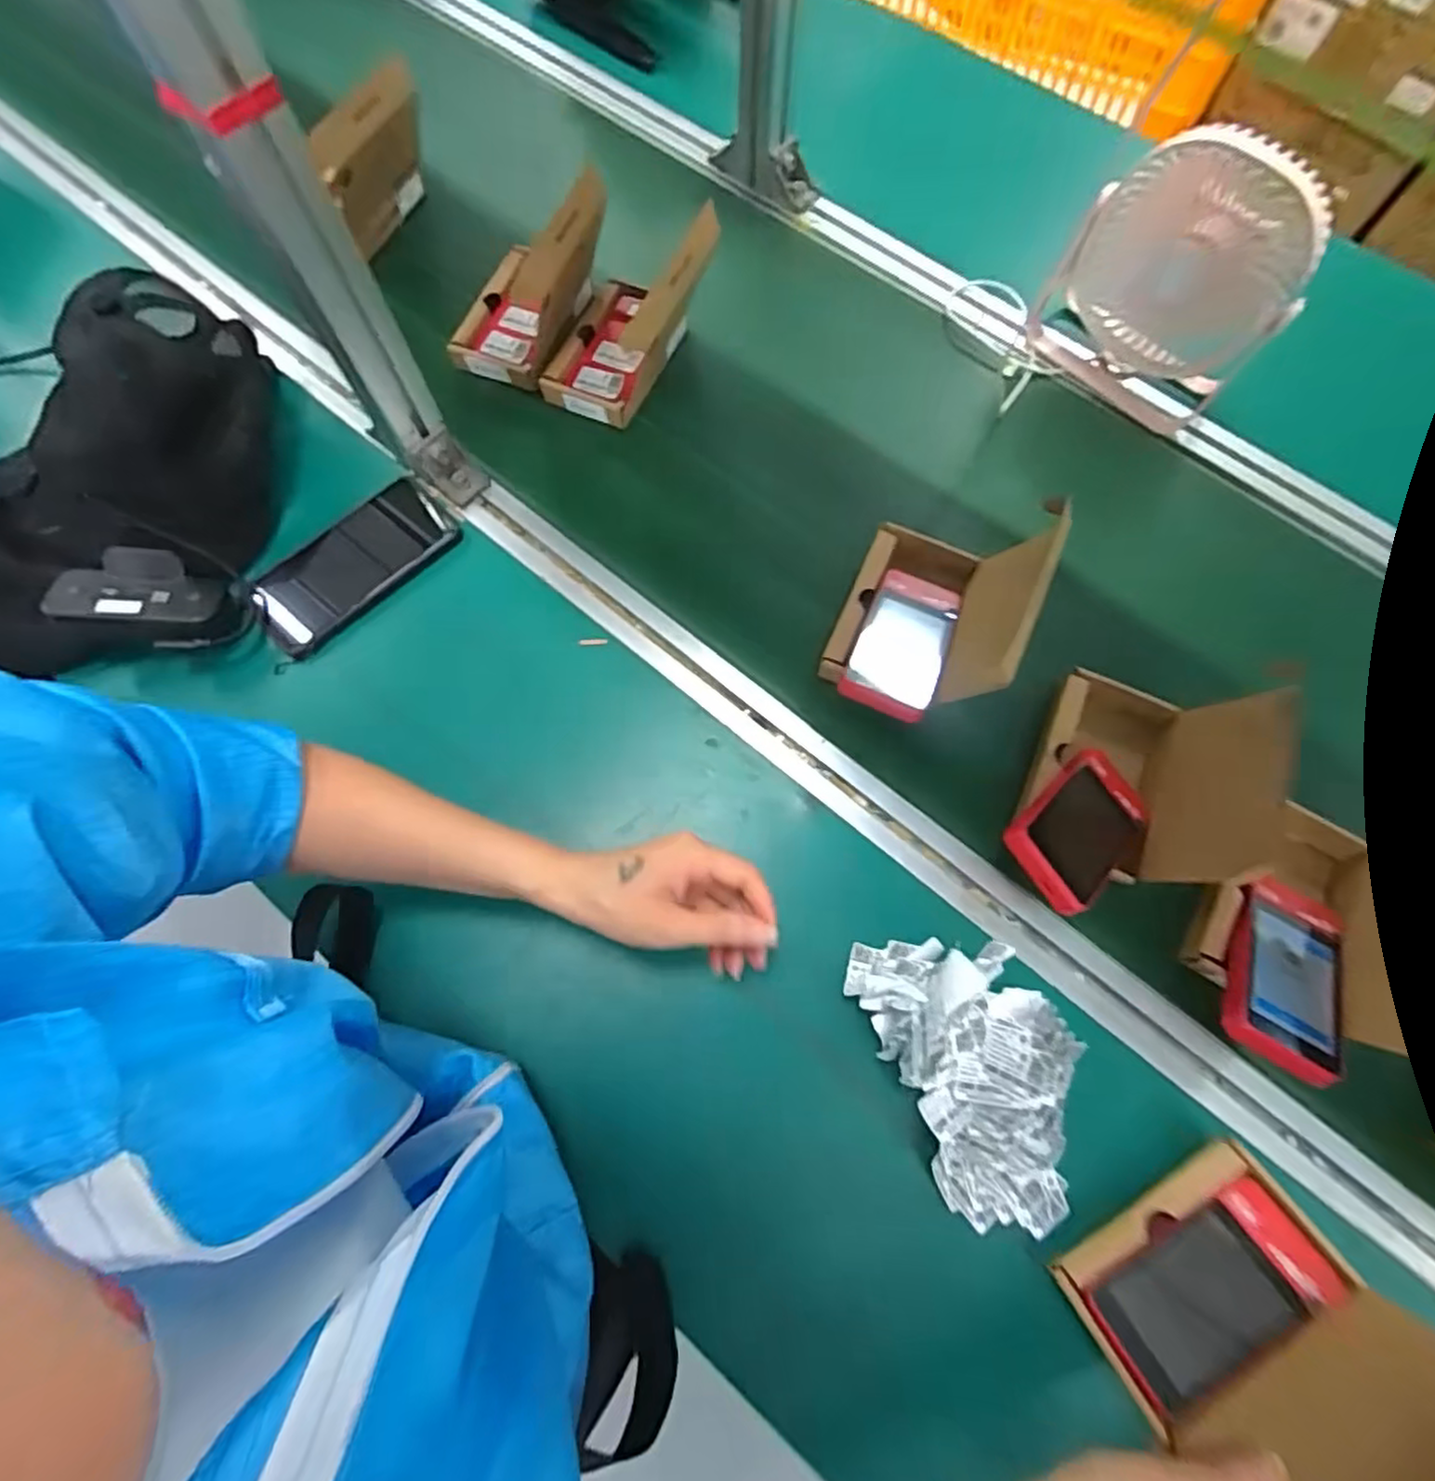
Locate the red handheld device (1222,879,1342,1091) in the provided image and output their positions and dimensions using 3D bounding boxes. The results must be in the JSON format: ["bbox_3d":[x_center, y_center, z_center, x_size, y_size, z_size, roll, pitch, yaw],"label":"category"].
[{"bbox_3d":[0.359,0.147,0.433,0.069,0.015,0.121,26,57,7],"label":"red handheld device"}]

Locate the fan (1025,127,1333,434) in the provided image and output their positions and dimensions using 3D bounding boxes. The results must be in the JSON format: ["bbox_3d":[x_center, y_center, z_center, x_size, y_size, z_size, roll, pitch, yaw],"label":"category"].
[{"bbox_3d":[0.372,-0.378,0.557,0.176,0.173,0.085,40,76,13],"label":"fan"}]

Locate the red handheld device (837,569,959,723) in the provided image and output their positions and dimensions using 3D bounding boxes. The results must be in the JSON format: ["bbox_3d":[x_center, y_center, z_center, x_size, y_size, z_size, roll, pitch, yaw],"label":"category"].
[{"bbox_3d":[0.136,-0.071,0.504,0.062,0.017,0.128,21,59,8],"label":"red handheld device"}]

